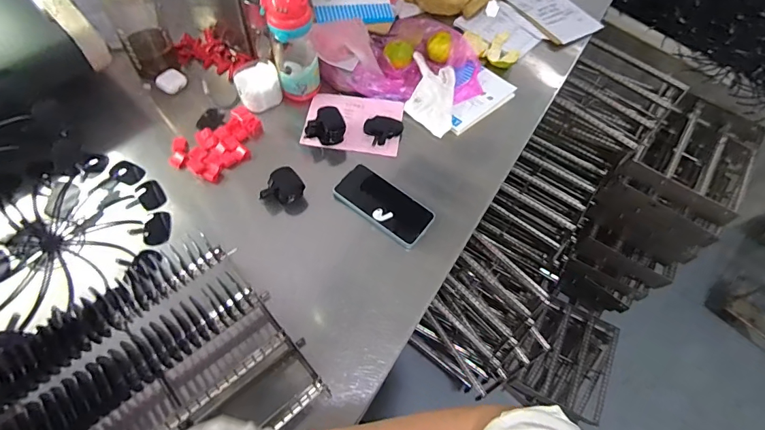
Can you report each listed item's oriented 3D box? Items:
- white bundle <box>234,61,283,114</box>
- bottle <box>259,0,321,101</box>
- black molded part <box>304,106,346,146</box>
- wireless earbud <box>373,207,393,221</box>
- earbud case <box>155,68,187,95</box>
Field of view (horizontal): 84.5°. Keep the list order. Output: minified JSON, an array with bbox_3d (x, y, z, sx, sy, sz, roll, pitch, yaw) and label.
[{"bbox_3d":[-0.234,-0.240,0.793,0.080,0.060,0.085,-18,63,-12],"label":"white bundle"},{"bbox_3d":[-0.156,-0.302,0.732,0.078,0.204,0.076,-9,61,-8],"label":"bottle"},{"bbox_3d":[-0.101,-0.154,0.743,0.072,0.054,0.039,-10,62,-8],"label":"black molded part"},{"bbox_3d":[0.001,0.001,0.668,0.030,0.013,0.019,10,61,3],"label":"wireless earbud"},{"bbox_3d":[-0.401,-0.253,0.800,0.051,0.032,0.037,-32,67,-19],"label":"earbud case"}]

